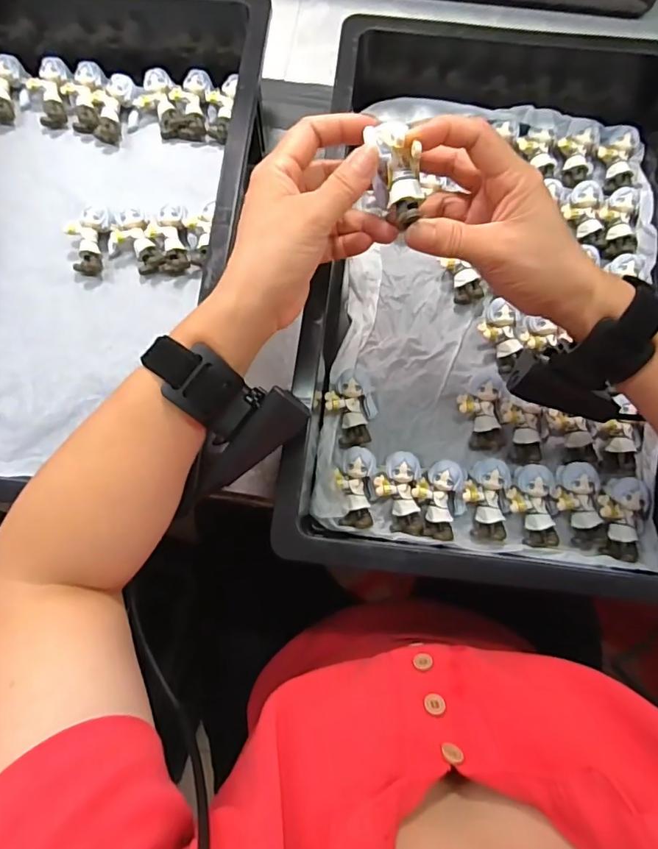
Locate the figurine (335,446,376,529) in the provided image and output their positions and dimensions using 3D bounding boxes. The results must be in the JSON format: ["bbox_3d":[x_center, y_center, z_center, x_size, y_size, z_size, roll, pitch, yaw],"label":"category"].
[{"bbox_3d":[0.021,0.050,0.382,0.030,0.023,0.060,0,78,0],"label":"figurine"}]

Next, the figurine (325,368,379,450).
[{"bbox_3d":[0.020,-0.013,0.395,0.040,0.022,0.060,-15,78,-3],"label":"figurine"}]

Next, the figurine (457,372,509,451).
[{"bbox_3d":[0.126,-0.011,0.400,0.039,0.022,0.063,-1,90,0],"label":"figurine"}]

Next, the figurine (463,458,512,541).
[{"bbox_3d":[0.124,0.058,0.384,0.035,0.020,0.061,0,91,0],"label":"figurine"}]

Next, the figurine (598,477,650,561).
[{"bbox_3d":[0.225,0.071,0.376,0.033,0.020,0.061,20,78,4],"label":"figurine"}]

